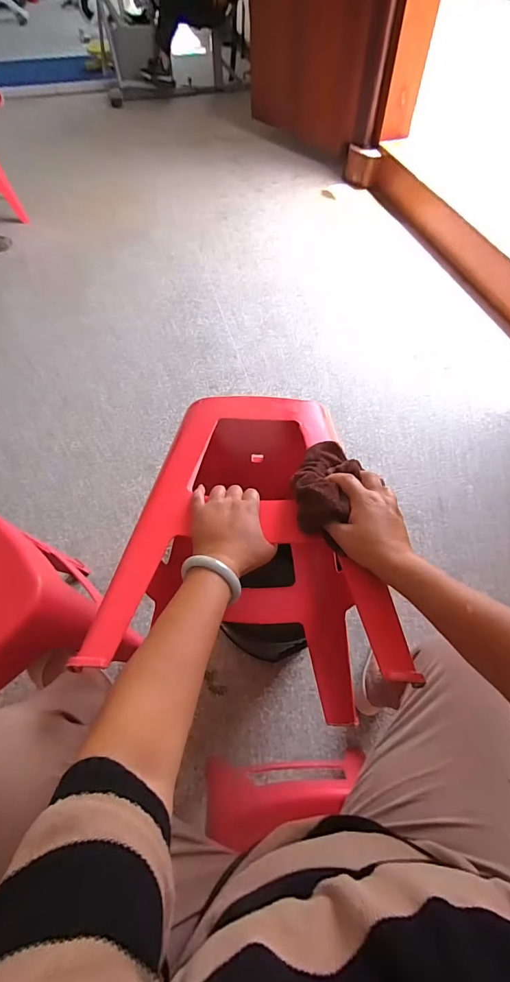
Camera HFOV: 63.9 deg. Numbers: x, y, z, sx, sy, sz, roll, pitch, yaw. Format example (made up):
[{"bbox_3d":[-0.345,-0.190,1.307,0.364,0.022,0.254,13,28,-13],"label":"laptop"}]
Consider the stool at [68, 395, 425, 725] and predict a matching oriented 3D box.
[{"bbox_3d":[0.022,0.097,0.713,0.340,0.405,0.480,6,59,5],"label":"stool"}]

